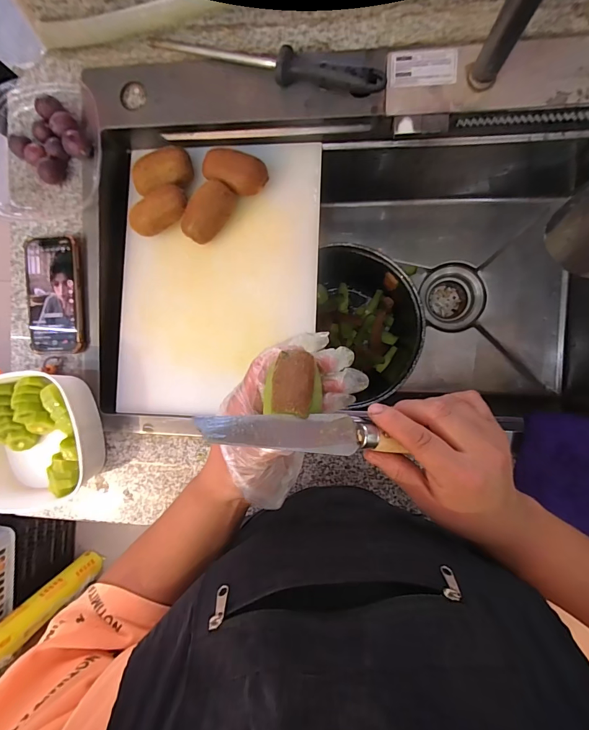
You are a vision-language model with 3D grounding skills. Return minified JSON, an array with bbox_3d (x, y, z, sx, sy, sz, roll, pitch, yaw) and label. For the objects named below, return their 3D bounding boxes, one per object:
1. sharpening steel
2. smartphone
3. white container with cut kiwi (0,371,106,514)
[{"bbox_3d":[-0.034,-0.342,0.411,0.273,0.035,0.029,16,94,5],"label":"sharpening steel"},{"bbox_3d":[-0.328,-0.092,0.489,0.084,0.011,0.153,3,98,6],"label":"smartphone"},{"bbox_3d":[-0.349,0.100,0.488,0.173,0.060,0.175,0,92,6],"label":"white container with cut kiwi"}]

